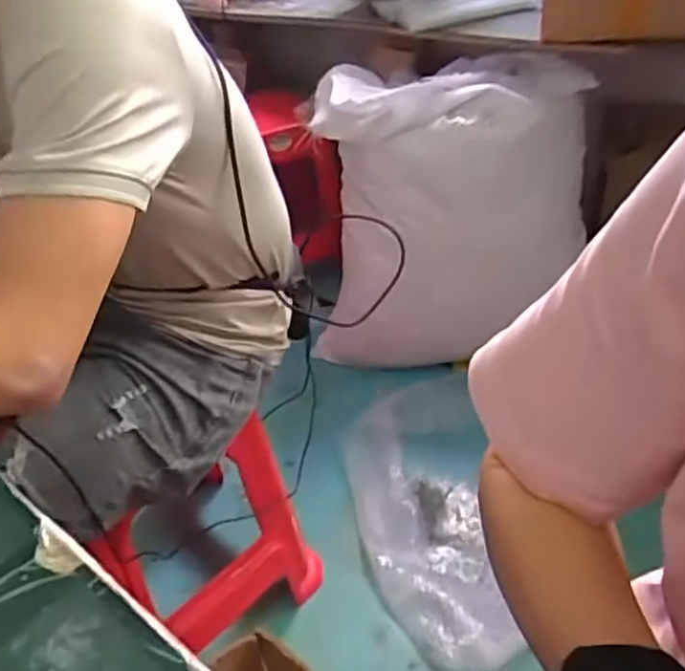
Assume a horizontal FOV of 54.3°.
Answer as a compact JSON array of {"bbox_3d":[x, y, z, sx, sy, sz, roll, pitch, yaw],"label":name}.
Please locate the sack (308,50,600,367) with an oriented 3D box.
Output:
[{"bbox_3d":[0.235,-0.254,1.446,0.506,0.574,0.398,7,38,15],"label":"sack"}]

